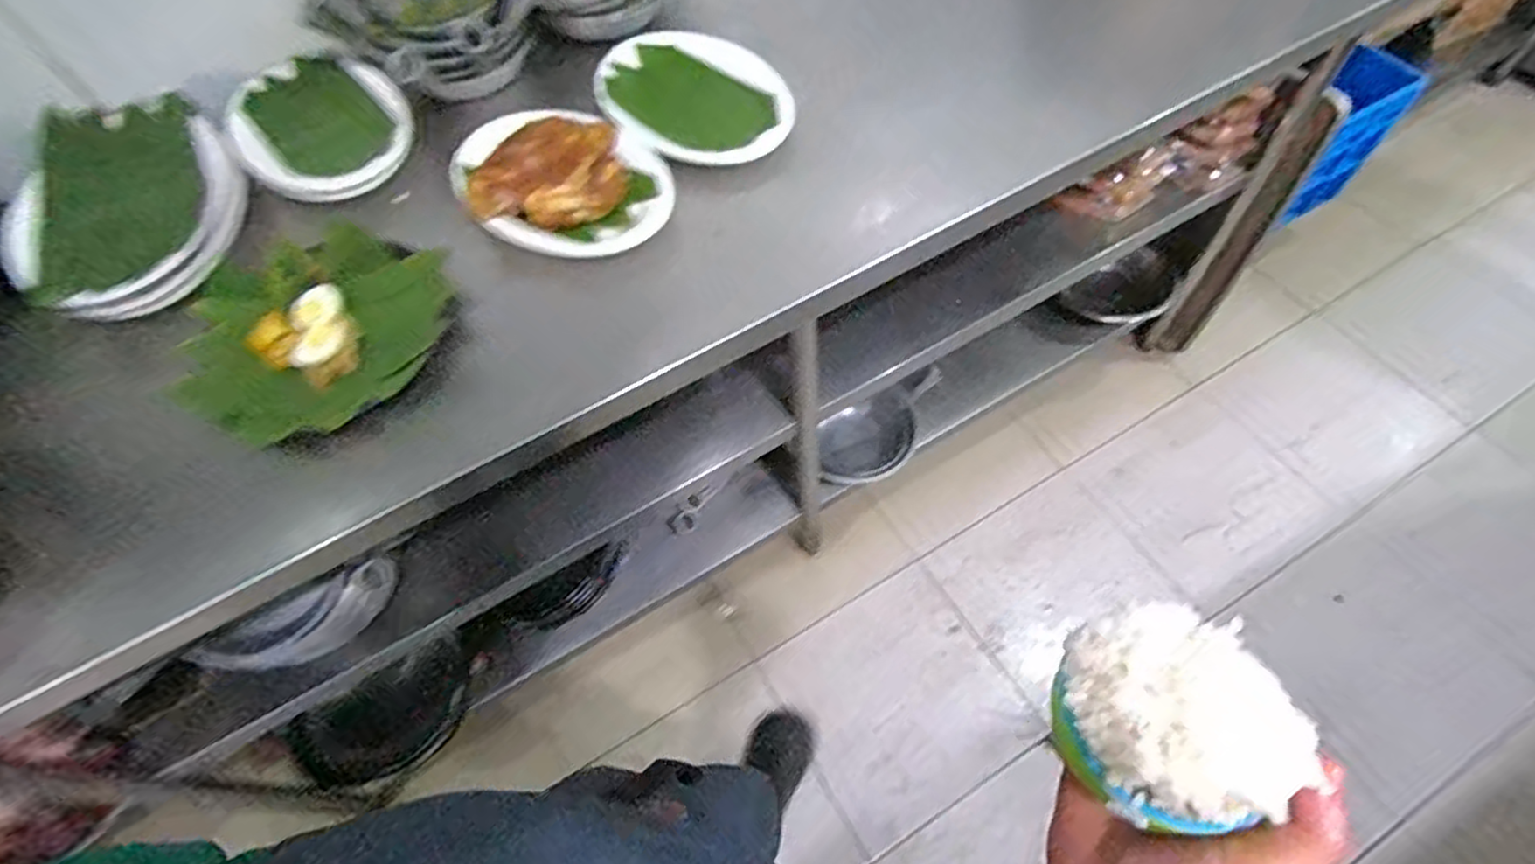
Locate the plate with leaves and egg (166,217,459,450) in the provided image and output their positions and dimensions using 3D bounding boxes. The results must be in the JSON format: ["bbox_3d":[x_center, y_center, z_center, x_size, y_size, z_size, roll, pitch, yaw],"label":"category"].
[{"bbox_3d":[-0.487,-0.113,0.746,0.298,0.038,0.255,23,64,17],"label":"plate with leaves and egg"}]

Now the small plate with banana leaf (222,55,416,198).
[{"bbox_3d":[-0.583,-0.401,0.910,0.200,0.038,0.293,-42,65,-18],"label":"small plate with banana leaf"}]

